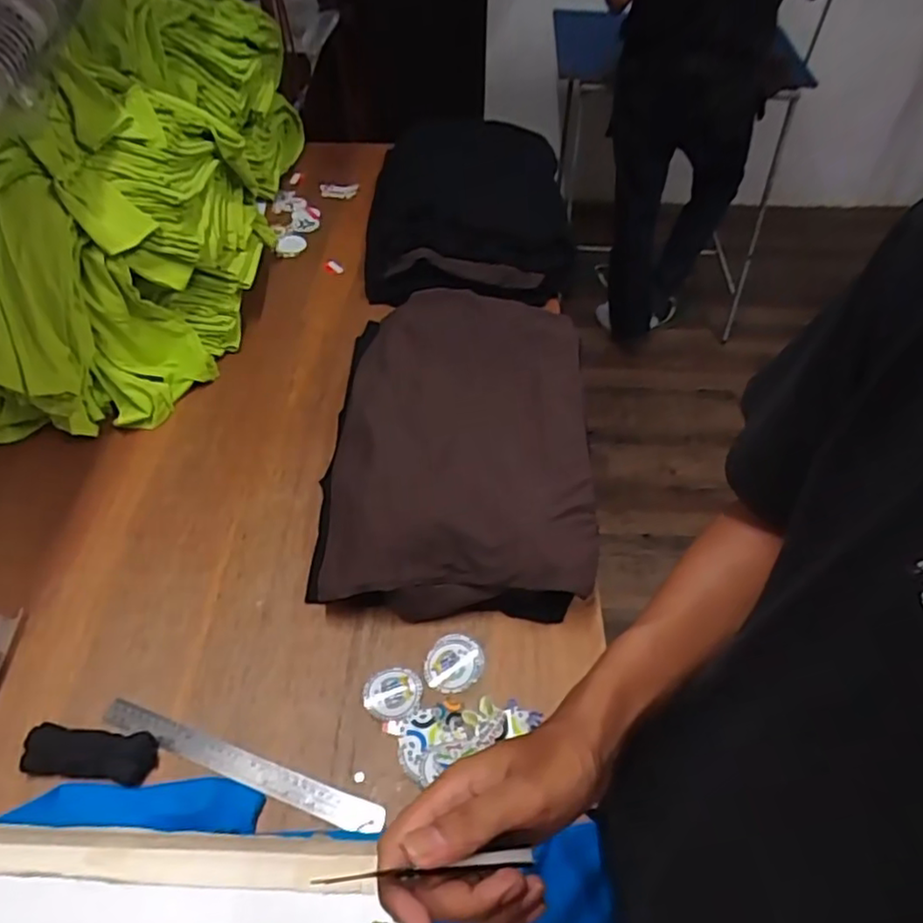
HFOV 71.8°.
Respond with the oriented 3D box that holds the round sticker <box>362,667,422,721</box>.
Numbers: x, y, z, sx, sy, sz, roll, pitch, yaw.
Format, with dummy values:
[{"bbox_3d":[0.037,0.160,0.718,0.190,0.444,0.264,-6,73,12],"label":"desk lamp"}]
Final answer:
[{"bbox_3d":[-0.077,0.259,0.713,0.065,0.008,0.055,-5,51,-6],"label":"round sticker"}]

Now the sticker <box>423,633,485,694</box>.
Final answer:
[{"bbox_3d":[-0.009,0.231,0.735,0.068,0.008,0.061,-6,52,-7],"label":"sticker"}]

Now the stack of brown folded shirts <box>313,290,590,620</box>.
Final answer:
[{"bbox_3d":[-0.003,-0.040,0.881,0.350,0.105,0.499,2,51,0],"label":"stack of brown folded shirts"}]

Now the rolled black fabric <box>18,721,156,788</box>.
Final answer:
[{"bbox_3d":[-0.383,0.301,0.659,0.127,0.026,0.049,6,51,3],"label":"rolled black fabric"}]

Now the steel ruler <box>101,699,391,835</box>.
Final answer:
[{"bbox_3d":[-0.232,0.317,0.667,0.320,0.005,0.025,16,54,11],"label":"steel ruler"}]

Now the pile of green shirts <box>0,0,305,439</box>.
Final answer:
[{"bbox_3d":[-0.531,-0.457,1.017,0.363,0.382,0.766,-1,51,-2],"label":"pile of green shirts"}]

